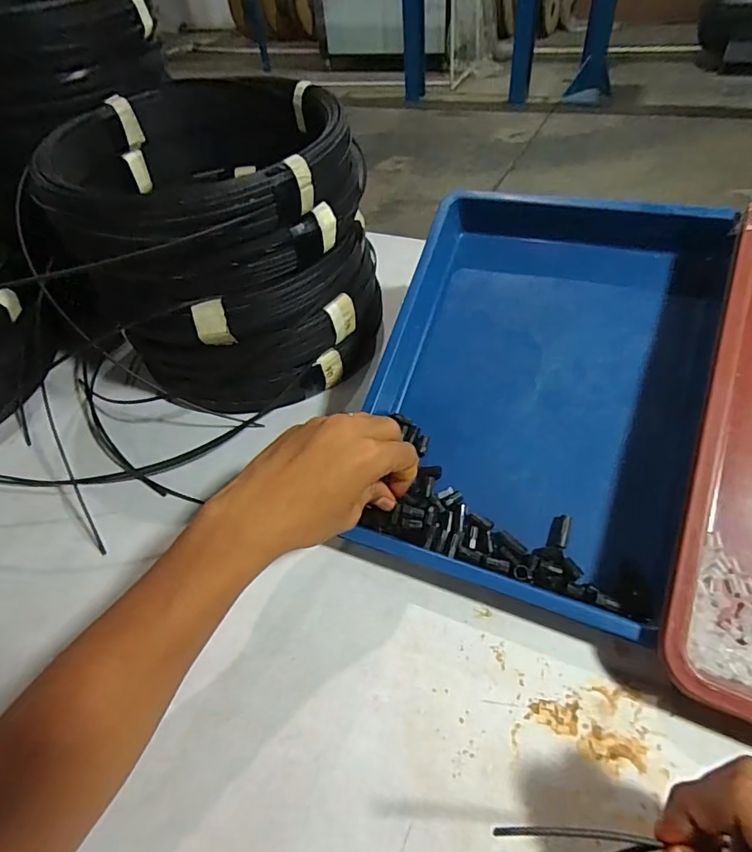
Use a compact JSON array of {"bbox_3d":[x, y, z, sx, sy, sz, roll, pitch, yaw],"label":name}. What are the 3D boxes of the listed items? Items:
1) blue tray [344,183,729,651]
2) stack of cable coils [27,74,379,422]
[{"bbox_3d":[0.121,-0.045,0.390,0.227,0.051,0.340,15,73,20],"label":"blue tray"},{"bbox_3d":[-0.153,-0.171,0.492,0.272,0.208,0.262,-31,51,-22],"label":"stack of cable coils"}]

